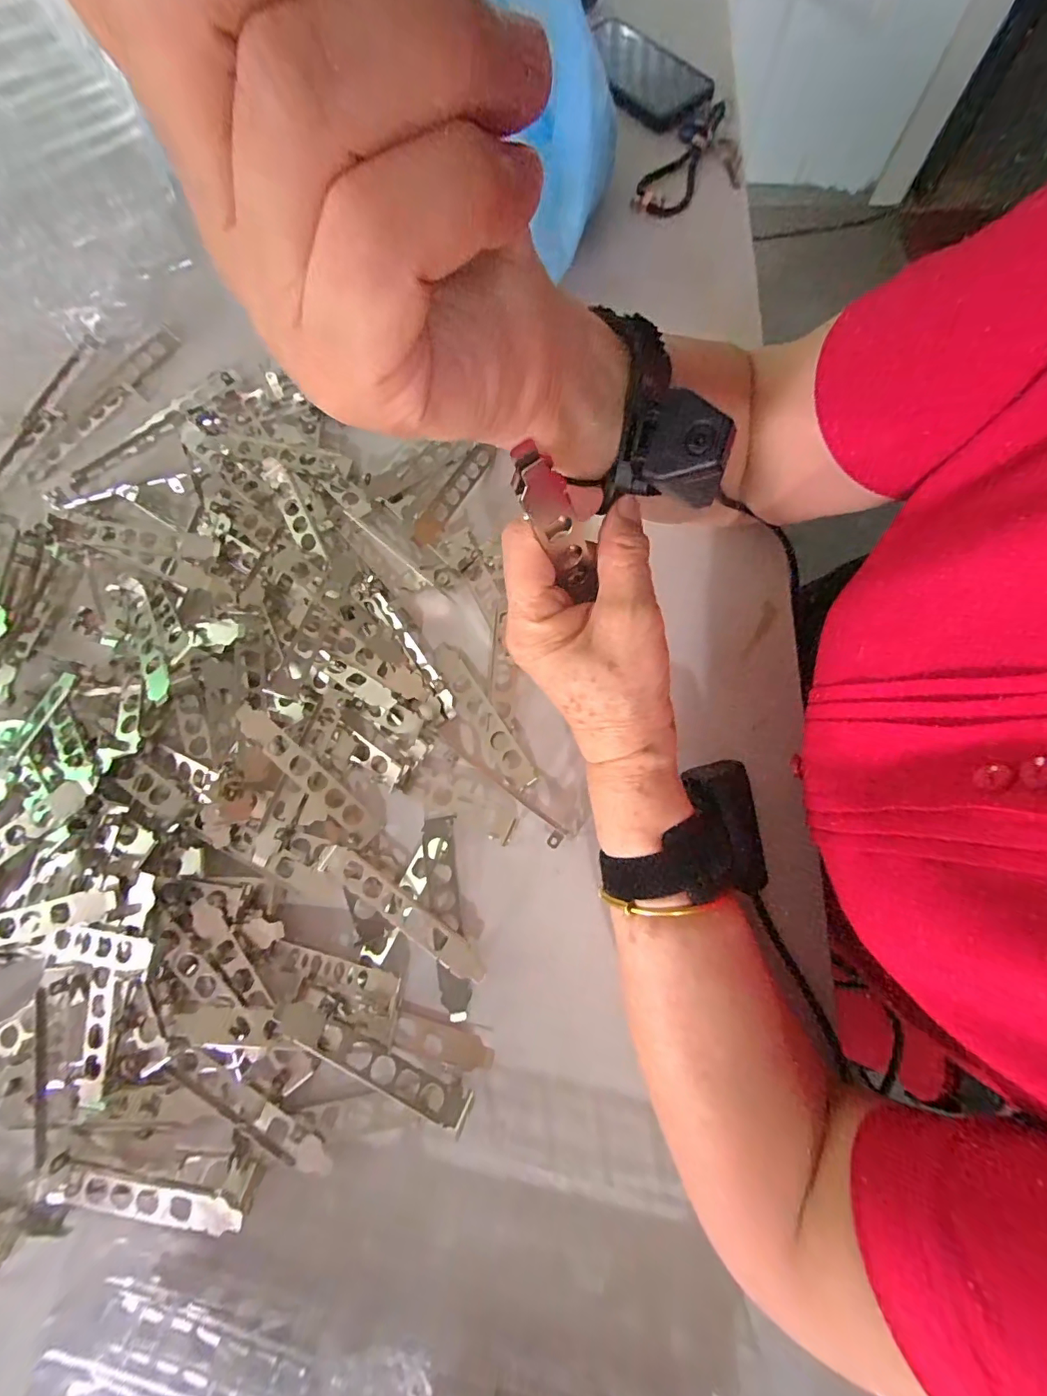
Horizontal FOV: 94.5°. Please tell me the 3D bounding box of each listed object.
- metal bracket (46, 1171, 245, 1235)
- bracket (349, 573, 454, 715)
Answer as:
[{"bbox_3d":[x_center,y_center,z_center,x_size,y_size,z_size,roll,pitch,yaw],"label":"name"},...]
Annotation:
[{"bbox_3d":[-0.202,0.271,0.261,0.111,0.016,0.019,3,76,3],"label":"metal bracket"},{"bbox_3d":[-0.083,-0.039,0.346,0.018,0.018,0.118,-36,77,-7],"label":"bracket"}]

